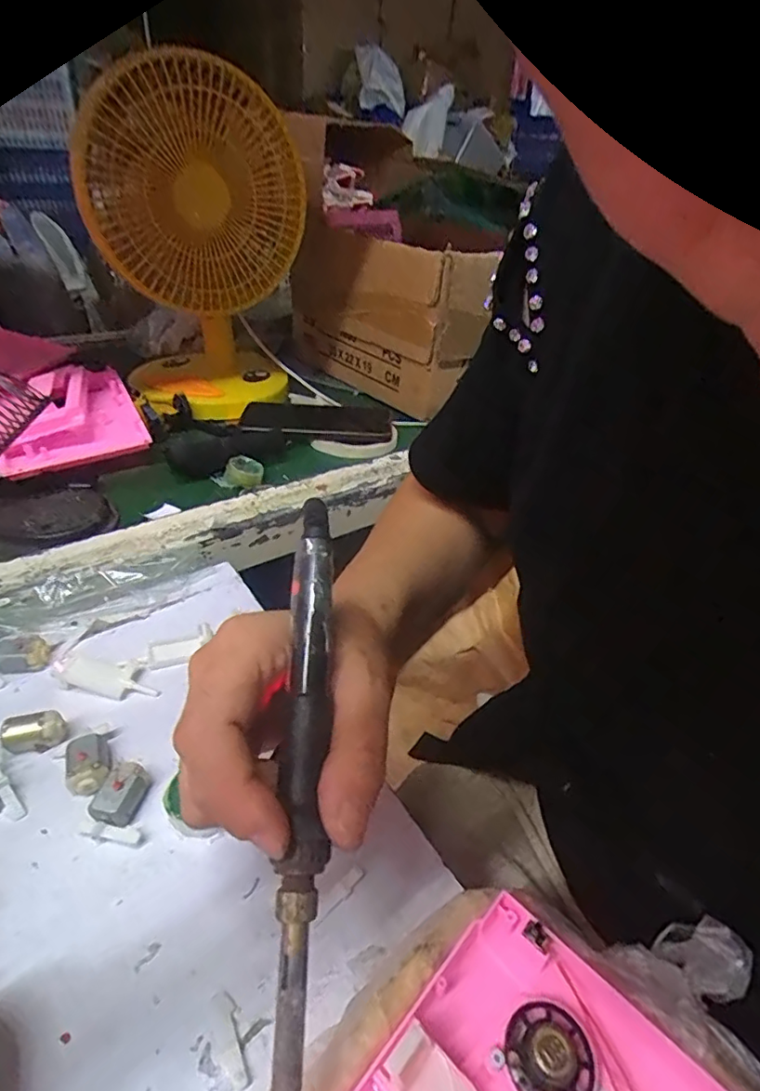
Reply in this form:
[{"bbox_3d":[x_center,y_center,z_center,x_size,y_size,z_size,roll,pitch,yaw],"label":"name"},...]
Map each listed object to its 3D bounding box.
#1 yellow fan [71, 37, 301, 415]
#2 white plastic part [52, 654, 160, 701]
[{"bbox_3d":[-0.213,-0.324,0.604,0.213,0.321,0.164,-28,46,-34],"label":"yellow fan"},{"bbox_3d":[-0.169,0.079,0.330,0.069,0.013,0.019,12,38,13],"label":"white plastic part"}]

